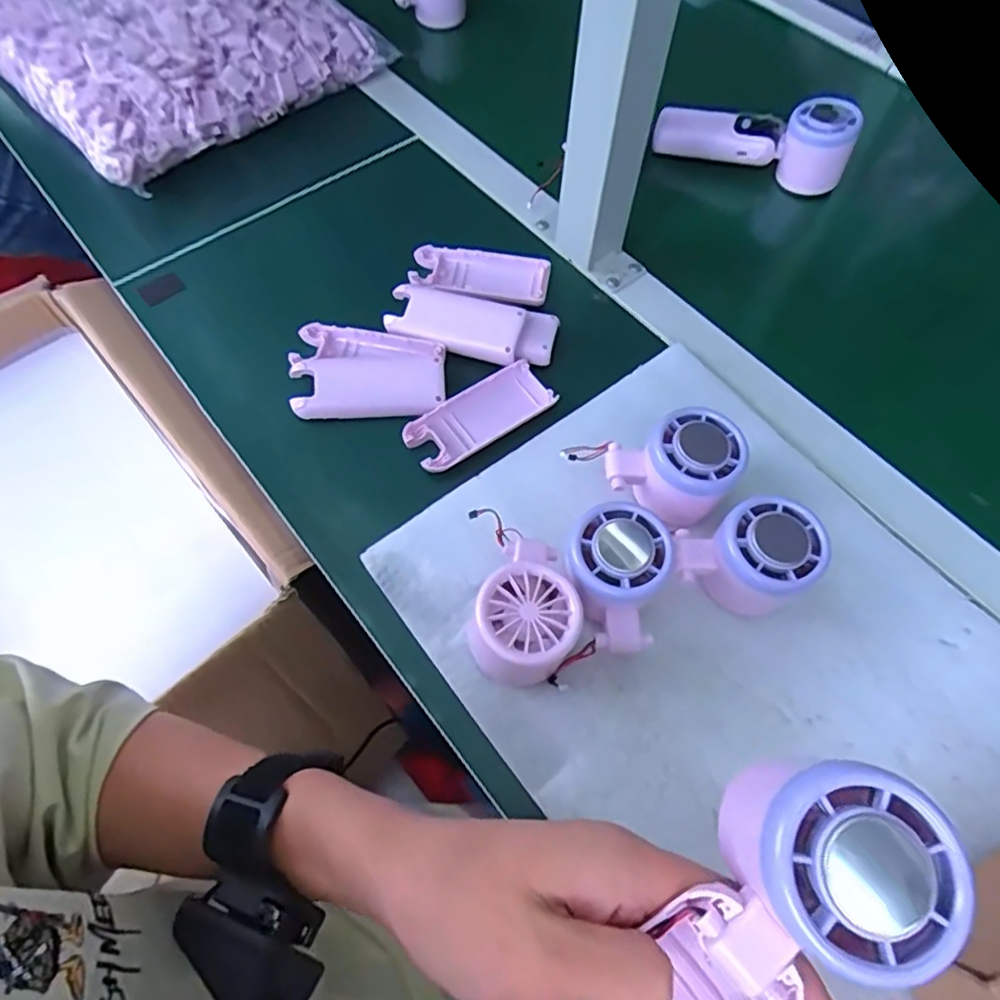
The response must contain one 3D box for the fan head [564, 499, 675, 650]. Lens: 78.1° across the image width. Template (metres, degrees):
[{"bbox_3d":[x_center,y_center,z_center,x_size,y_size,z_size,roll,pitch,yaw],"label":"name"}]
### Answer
[{"bbox_3d":[0.062,0.044,0.344,0.055,0.052,0.071,14,65,6],"label":"fan head"}]

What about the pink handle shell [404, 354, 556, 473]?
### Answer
[{"bbox_3d":[-0.014,-0.057,0.418,0.101,0.010,0.043,-33,69,-15],"label":"pink handle shell"}]

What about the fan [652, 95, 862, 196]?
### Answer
[{"bbox_3d":[0.220,-0.322,0.536,0.161,0.066,0.048,10,65,5],"label":"fan"}]

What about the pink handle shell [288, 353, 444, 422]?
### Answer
[{"bbox_3d":[-0.092,-0.083,0.429,0.103,0.013,0.051,-5,64,-2],"label":"pink handle shell"}]

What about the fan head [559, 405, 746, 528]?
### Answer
[{"bbox_3d":[0.093,-0.014,0.371,0.097,0.055,0.061,-4,64,-2],"label":"fan head"}]

